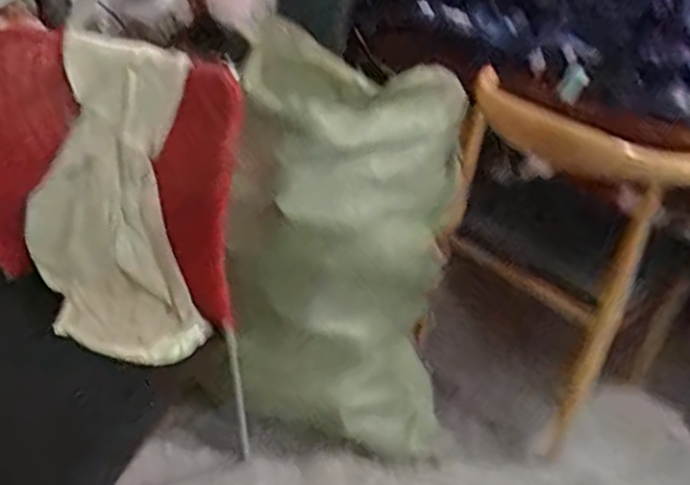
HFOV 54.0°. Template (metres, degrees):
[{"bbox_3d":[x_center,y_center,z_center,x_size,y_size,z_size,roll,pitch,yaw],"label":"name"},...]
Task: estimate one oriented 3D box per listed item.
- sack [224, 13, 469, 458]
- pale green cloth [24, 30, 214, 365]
[{"bbox_3d":[0.009,0.051,1.391,0.455,0.805,0.385,1,35,-7],"label":"sack"},{"bbox_3d":[-0.383,-0.068,1.080,0.337,0.493,0.057,4,13,19],"label":"pale green cloth"}]

